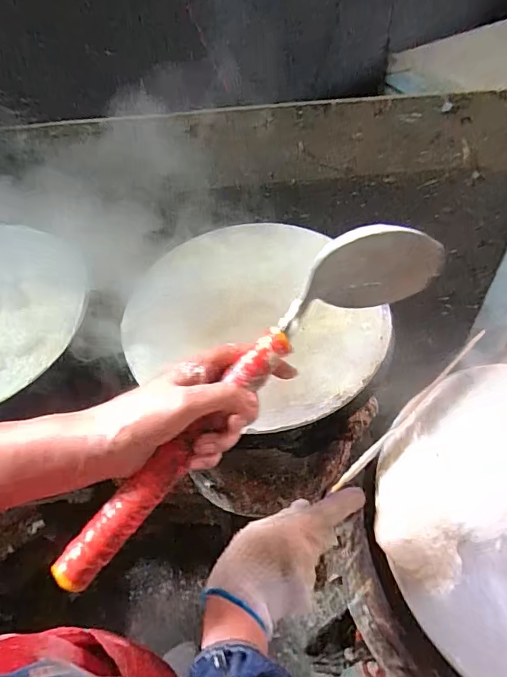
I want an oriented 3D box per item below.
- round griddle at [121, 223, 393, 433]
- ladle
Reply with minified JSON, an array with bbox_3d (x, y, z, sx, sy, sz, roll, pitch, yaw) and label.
[{"bbox_3d":[0.019,-0.049,0.697,0.356,0.036,0.352,-1,55,2],"label":"round griddle"},{"bbox_3d":[-0.001,0.043,0.329,0.063,0.087,0.347,39,77,25],"label":"ladle"}]

